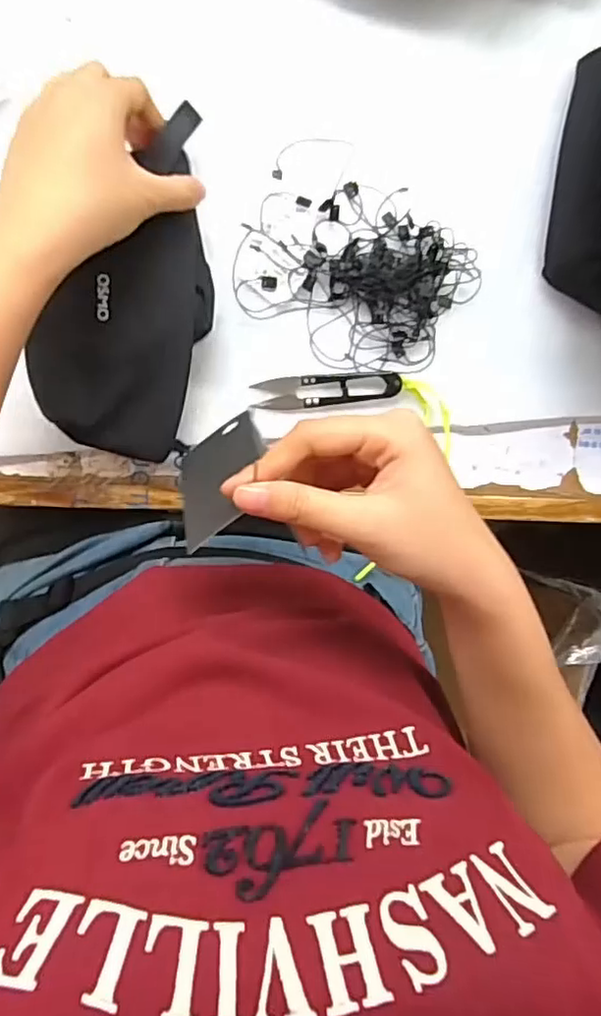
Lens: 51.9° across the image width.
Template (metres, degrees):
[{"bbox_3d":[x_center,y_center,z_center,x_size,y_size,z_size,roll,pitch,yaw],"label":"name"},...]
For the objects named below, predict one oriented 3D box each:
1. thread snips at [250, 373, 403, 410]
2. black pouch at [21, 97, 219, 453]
[{"bbox_3d":[0.019,-0.081,0.425,0.103,0.008,0.022,-5,96,-8],"label":"thread snips"},{"bbox_3d":[-0.103,-0.137,0.378,0.095,0.032,0.201,12,89,-9],"label":"black pouch"}]

